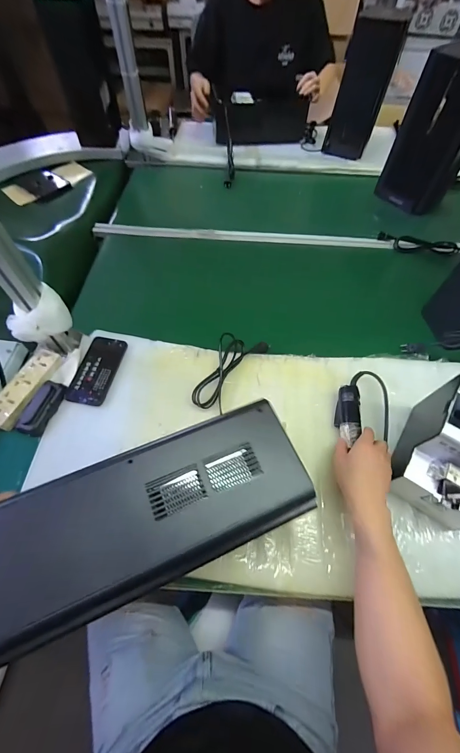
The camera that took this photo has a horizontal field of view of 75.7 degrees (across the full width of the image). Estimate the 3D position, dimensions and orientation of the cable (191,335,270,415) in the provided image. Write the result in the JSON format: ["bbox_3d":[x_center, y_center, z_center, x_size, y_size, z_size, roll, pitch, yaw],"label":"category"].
[{"bbox_3d":[-0.003,-0.020,0.610,0.083,0.043,0.204,28,63,14],"label":"cable"}]

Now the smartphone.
[{"bbox_3d":[-0.272,-0.017,0.608,0.077,0.008,0.155,10,60,4],"label":"smartphone"}]

